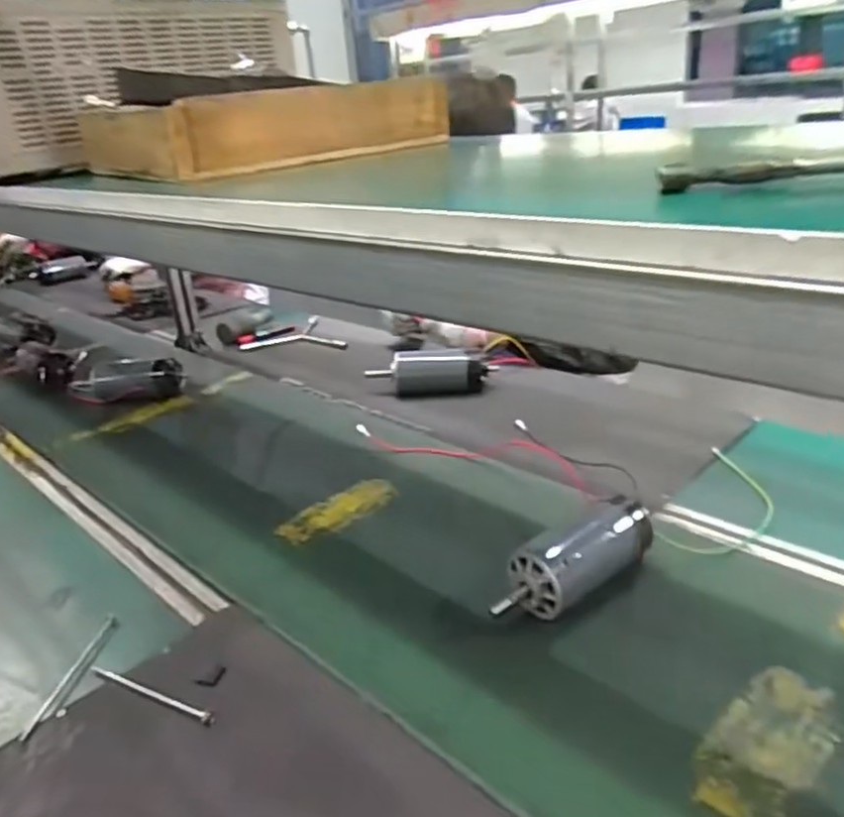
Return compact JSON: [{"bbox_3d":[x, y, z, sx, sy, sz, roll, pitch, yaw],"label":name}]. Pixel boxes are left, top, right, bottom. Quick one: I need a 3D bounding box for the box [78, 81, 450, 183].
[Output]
[{"bbox_3d":[-0.177,-0.302,0.754,0.299,0.064,0.301,-23,31,-33],"label":"box"}]

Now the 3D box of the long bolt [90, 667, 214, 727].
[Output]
[{"bbox_3d":[-0.240,0.249,0.621,0.151,0.006,0.010,9,29,28],"label":"long bolt"}]

